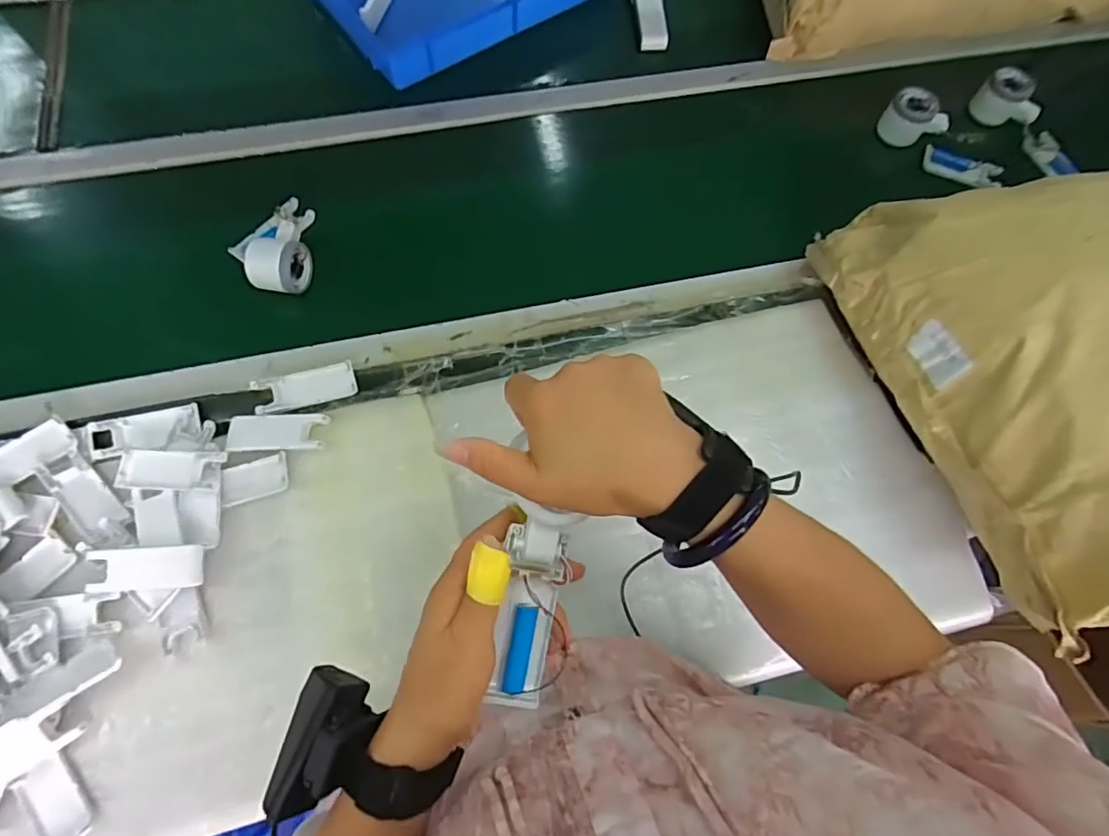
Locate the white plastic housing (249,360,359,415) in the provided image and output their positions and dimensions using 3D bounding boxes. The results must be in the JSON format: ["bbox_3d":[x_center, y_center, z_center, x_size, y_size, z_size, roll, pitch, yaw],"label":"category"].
[{"bbox_3d":[-0.272,-0.034,0.614,0.105,0.009,0.041,-15,70,-9],"label":"white plastic housing"}]

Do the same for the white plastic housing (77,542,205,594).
[{"bbox_3d":[-0.390,0.142,0.530,0.115,0.019,0.041,1,69,-3],"label":"white plastic housing"}]

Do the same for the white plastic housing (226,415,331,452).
[{"bbox_3d":[-0.291,0.015,0.583,0.101,0.015,0.044,0,69,-3],"label":"white plastic housing"}]

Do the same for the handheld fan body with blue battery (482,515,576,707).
[{"bbox_3d":[-0.014,0.116,0.338,0.036,0.027,0.114,10,91,1],"label":"handheld fan body with blue battery"}]

